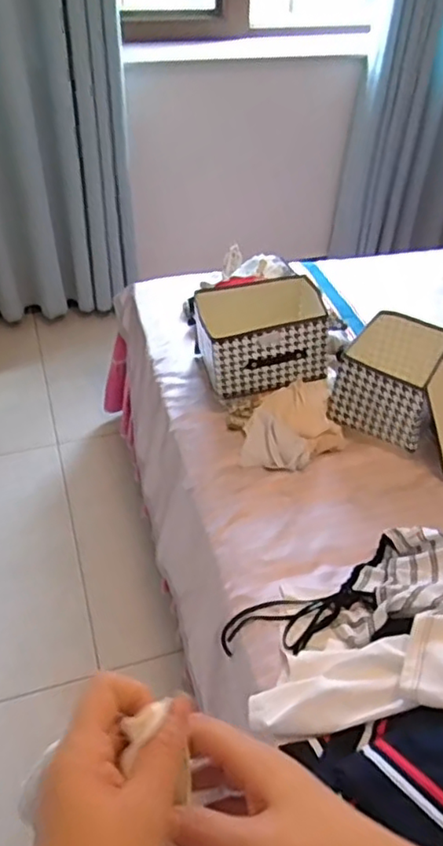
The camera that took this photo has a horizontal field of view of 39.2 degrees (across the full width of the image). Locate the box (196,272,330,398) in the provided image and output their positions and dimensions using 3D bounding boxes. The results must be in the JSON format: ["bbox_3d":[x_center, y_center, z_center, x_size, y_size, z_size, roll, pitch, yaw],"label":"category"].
[{"bbox_3d":[0.084,-0.204,1.375,0.274,0.146,0.241,-4,44,-8],"label":"box"}]

